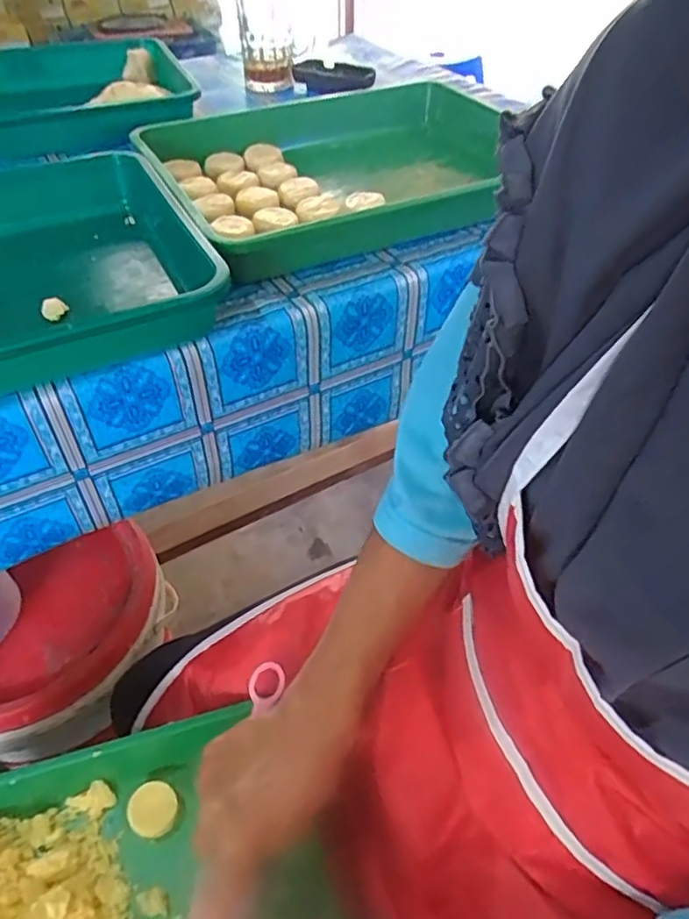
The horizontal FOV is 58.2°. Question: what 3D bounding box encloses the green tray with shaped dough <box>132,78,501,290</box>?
[{"bbox_3d":[0.006,-0.278,0.589,0.353,0.047,0.264,-20,50,-18],"label":"green tray with shaped dough"}]

